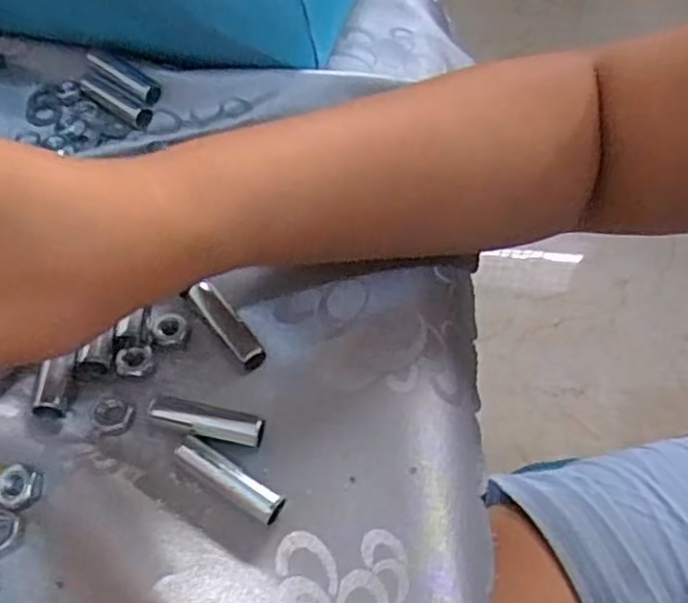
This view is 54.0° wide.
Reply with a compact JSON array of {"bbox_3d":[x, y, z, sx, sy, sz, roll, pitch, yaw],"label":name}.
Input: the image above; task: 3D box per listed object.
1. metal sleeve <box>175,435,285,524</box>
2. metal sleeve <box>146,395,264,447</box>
[{"bbox_3d":[-0.038,0.058,0.221,0.040,0.011,0.010,31,59,17],"label":"metal sleeve"},{"bbox_3d":[-0.047,0.042,0.233,0.039,0.010,0.011,11,55,3],"label":"metal sleeve"}]

